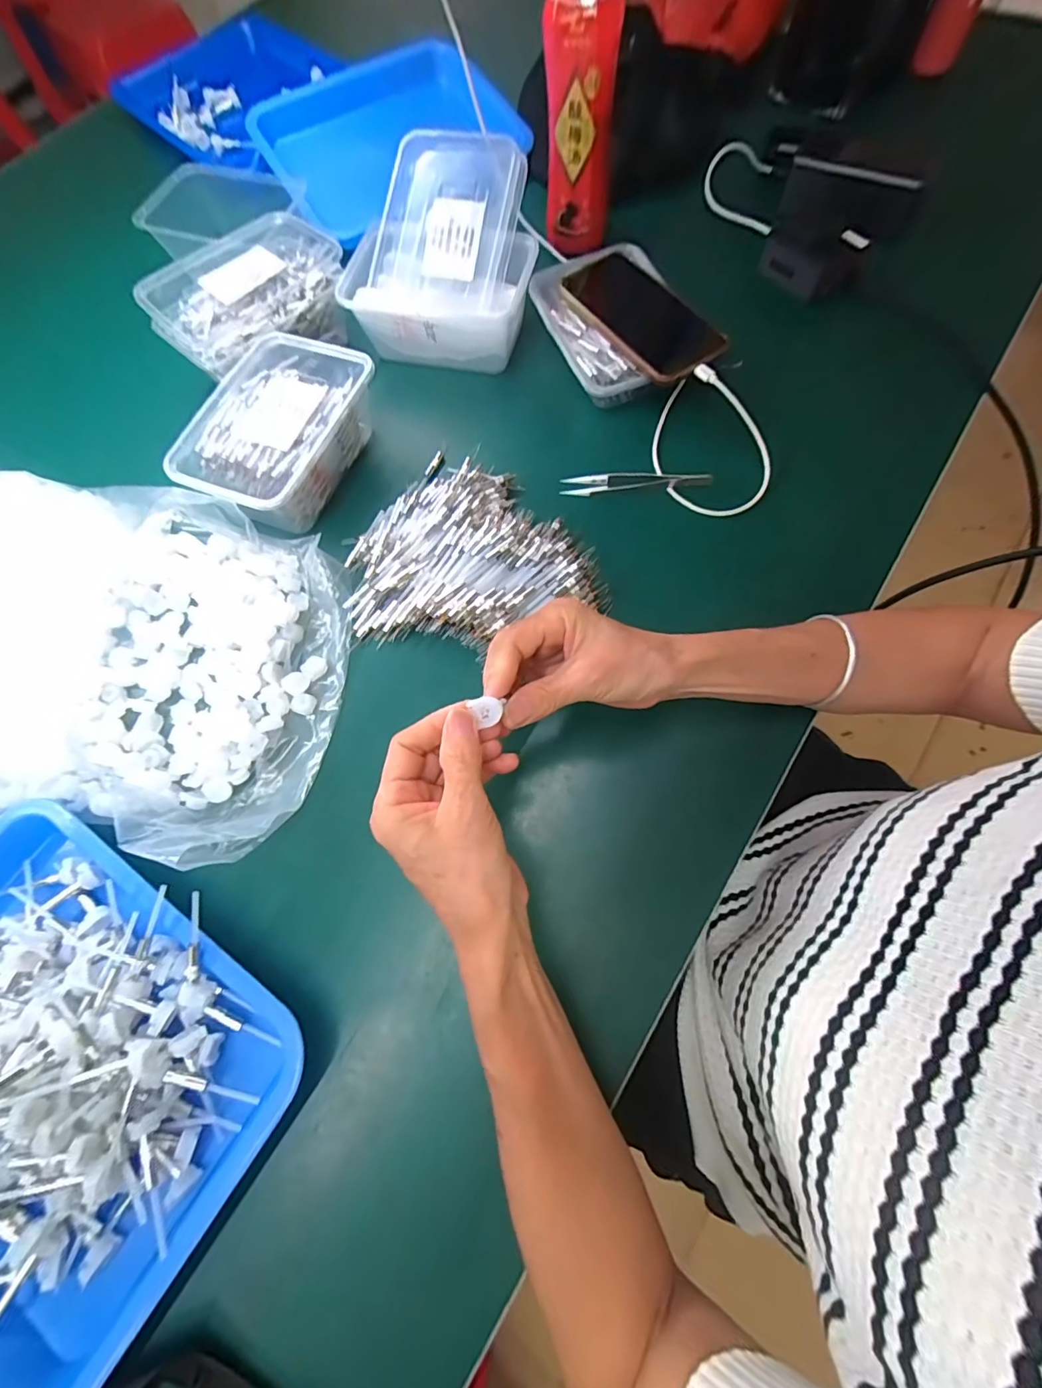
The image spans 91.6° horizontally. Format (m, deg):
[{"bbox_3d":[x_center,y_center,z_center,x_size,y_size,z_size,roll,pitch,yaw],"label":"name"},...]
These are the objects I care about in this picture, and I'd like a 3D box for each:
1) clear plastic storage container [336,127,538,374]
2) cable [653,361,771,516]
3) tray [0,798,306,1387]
[{"bbox_3d":[-0.067,-0.422,0.485,0.164,0.090,0.187,11,71,6],"label":"clear plastic storage container"},{"bbox_3d":[0.164,-0.212,0.426,0.104,0.039,0.109,19,72,9],"label":"cable"},{"bbox_3d":[-0.295,0.217,0.294,0.295,0.049,0.231,27,74,11],"label":"tray"}]

